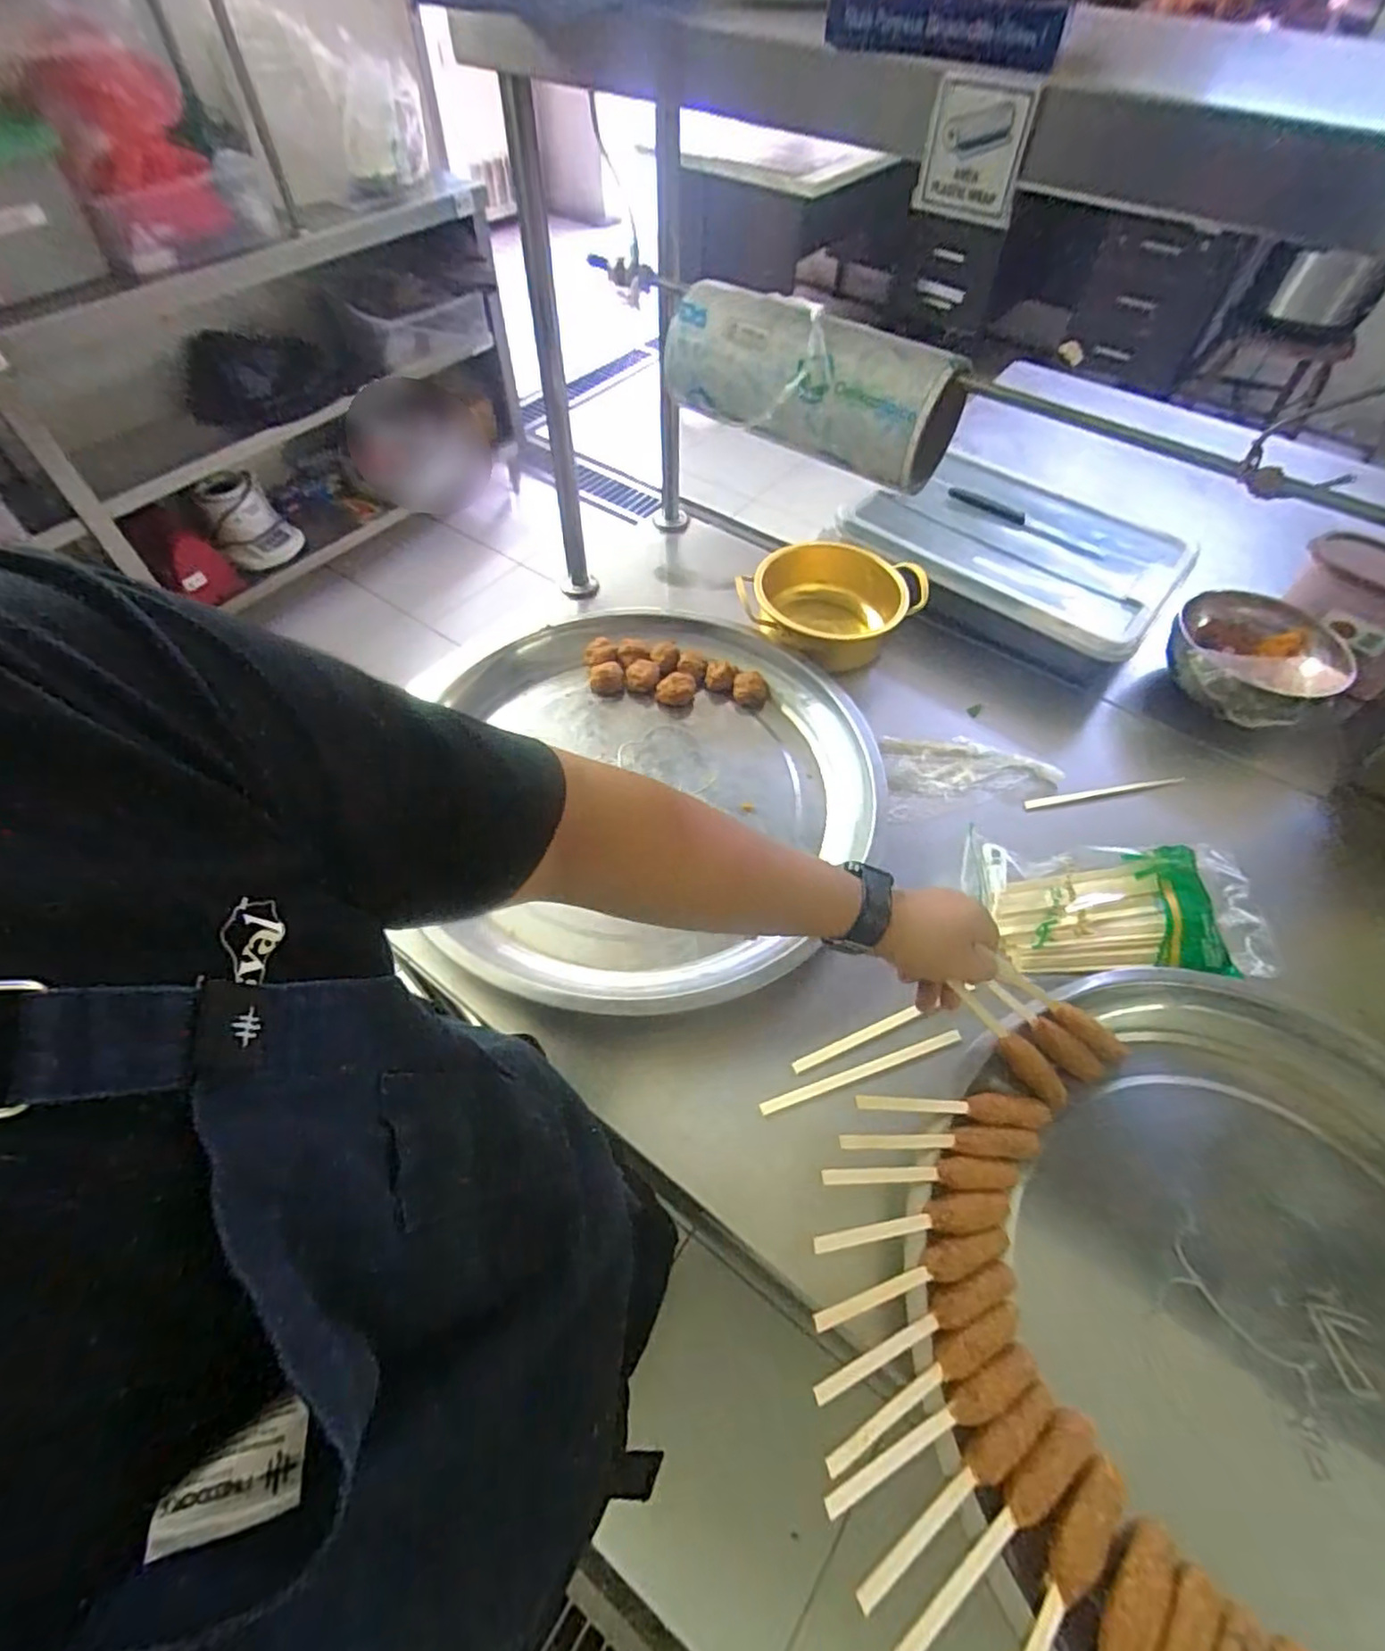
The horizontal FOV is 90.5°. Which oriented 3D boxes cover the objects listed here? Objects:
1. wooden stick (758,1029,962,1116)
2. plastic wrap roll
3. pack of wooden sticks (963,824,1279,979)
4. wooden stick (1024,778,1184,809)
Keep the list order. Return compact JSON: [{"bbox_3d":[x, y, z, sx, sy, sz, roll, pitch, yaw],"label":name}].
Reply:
[{"bbox_3d":[0.138,0.198,0.553,0.178,0.006,0.009,-16,58,-12],"label":"wooden stick"},{"bbox_3d":[0.082,-0.325,0.507,0.232,0.075,0.062,34,61,19],"label":"plastic wrap roll"},{"bbox_3d":[0.383,0.070,0.629,0.258,0.039,0.134,2,56,0],"label":"pack of wooden sticks"},{"bbox_3d":[0.437,-0.037,0.722,0.191,0.008,0.012,-9,56,-8],"label":"wooden stick"}]

